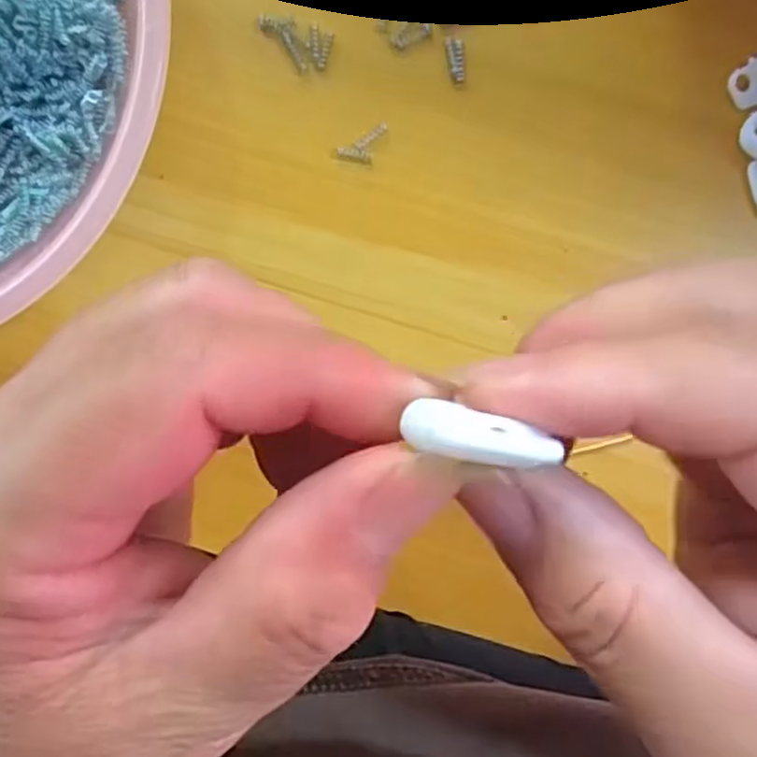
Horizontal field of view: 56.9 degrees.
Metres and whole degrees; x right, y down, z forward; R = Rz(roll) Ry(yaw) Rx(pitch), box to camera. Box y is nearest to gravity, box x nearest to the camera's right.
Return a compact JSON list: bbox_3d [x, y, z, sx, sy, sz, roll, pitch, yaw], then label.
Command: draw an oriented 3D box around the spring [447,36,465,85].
[{"bbox_3d":[0.024,-0.100,0.219,0.005,0.004,0.014,-2,93,3],"label":"spring"}]

